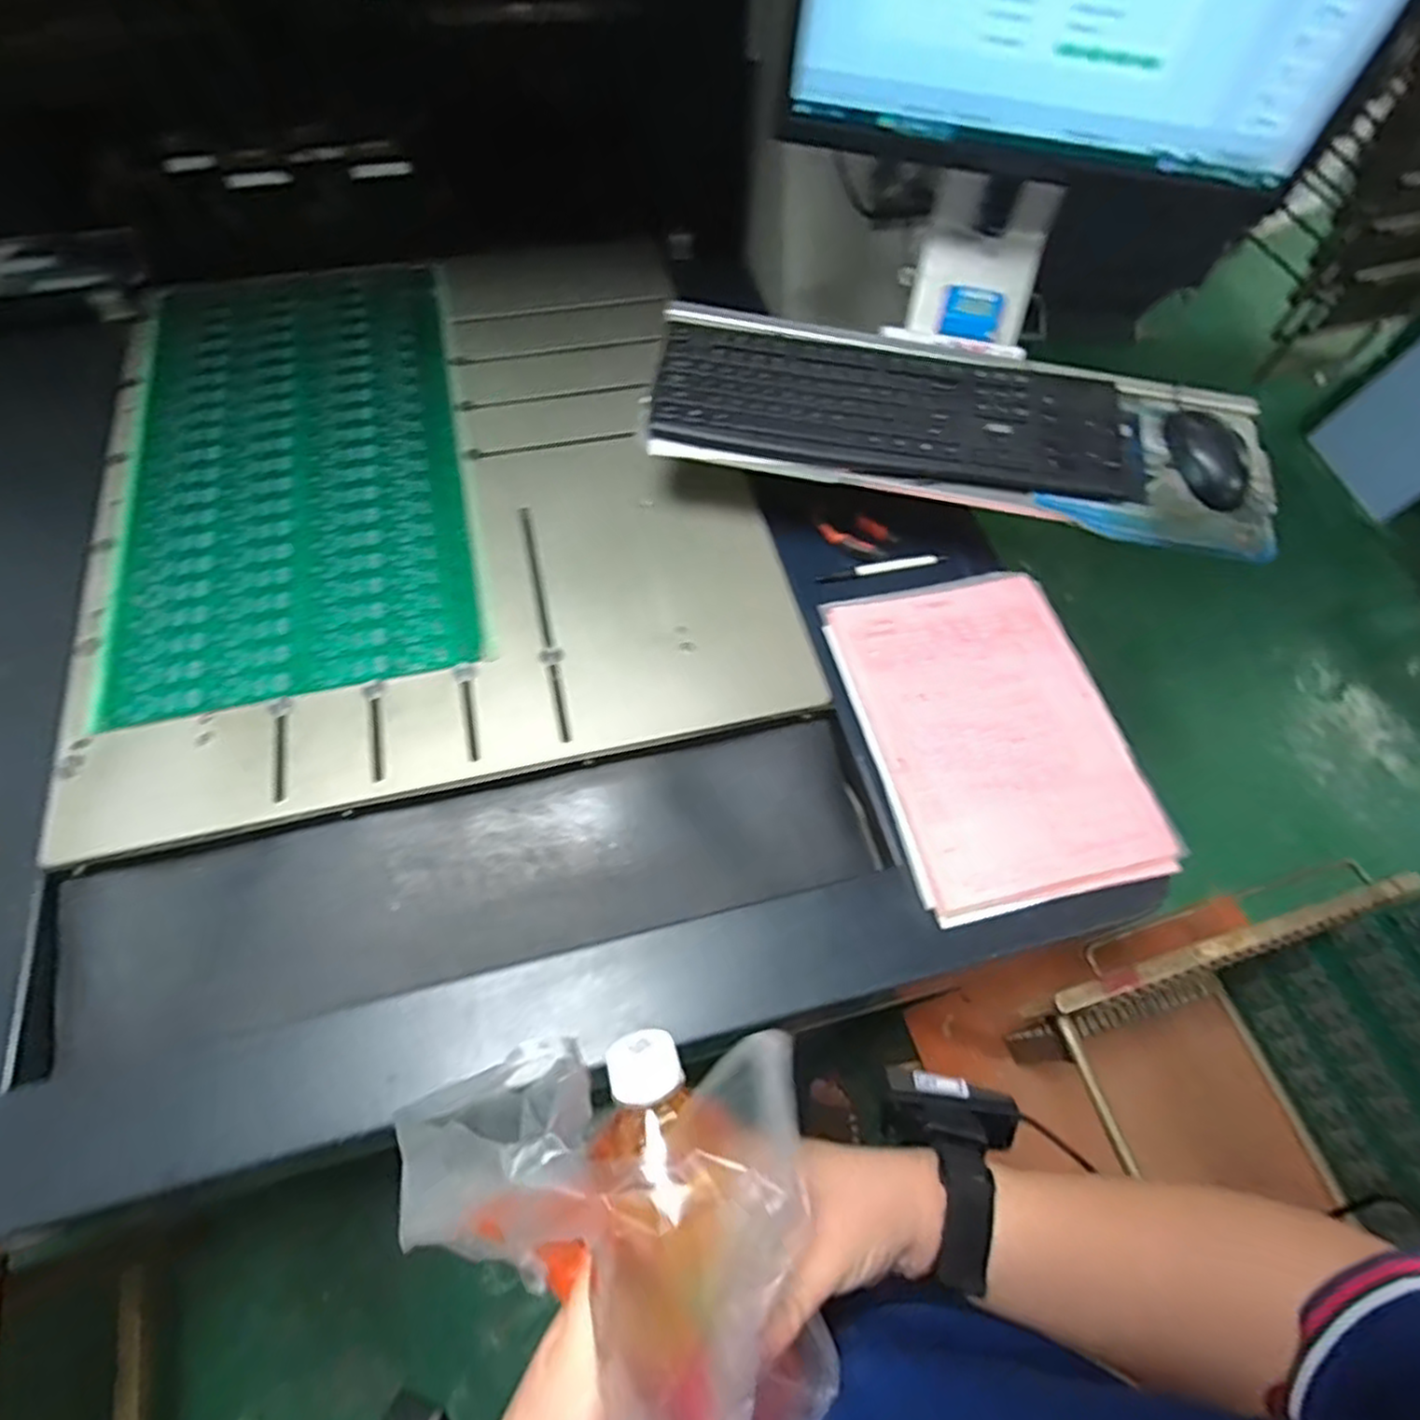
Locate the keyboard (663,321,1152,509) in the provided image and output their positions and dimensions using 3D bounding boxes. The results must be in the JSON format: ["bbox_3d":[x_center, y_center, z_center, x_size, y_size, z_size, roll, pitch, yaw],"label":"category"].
[{"bbox_3d":[0.182,-0.292,0.705,0.454,0.033,0.167,5,62,0],"label":"keyboard"}]

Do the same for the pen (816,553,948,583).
[{"bbox_3d":[0.178,-0.147,0.756,0.133,0.013,0.013,-7,63,-6],"label":"pen"}]

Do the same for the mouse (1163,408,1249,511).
[{"bbox_3d":[0.471,-0.245,0.700,0.056,0.030,0.106,-2,62,-4],"label":"mouse"}]

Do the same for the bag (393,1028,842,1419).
[{"bbox_3d":[-0.038,0.223,0.289,0.173,0.089,0.169,-8,63,-7],"label":"bag"}]

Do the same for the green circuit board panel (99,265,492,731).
[{"bbox_3d":[-0.437,-0.279,0.784,0.329,0.009,0.613,-12,63,-9],"label":"green circuit board panel"}]

